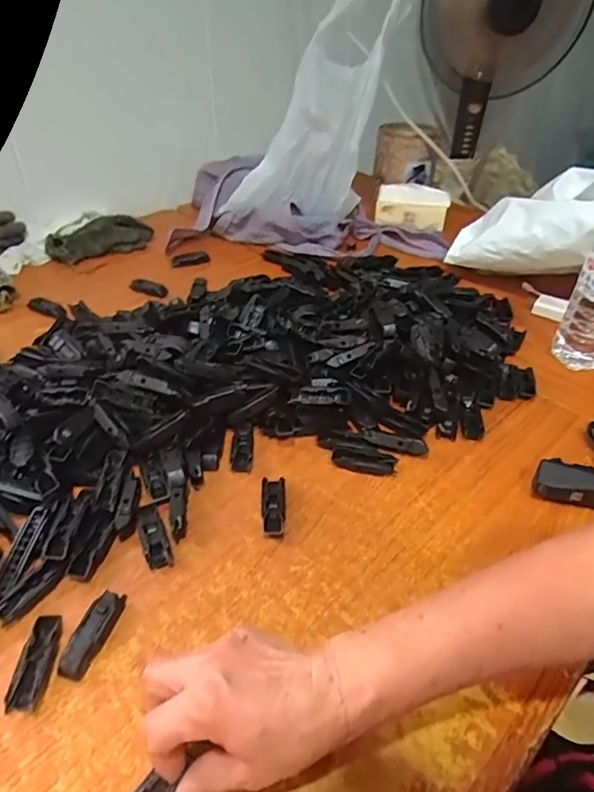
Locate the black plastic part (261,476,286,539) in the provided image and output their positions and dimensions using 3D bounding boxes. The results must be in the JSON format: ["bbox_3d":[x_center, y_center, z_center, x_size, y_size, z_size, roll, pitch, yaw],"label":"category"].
[{"bbox_3d":[-0.023,0.105,0.492,0.023,0.012,0.064,0,39,-2],"label":"black plastic part"}]

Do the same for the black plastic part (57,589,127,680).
[{"bbox_3d":[-0.157,0.183,0.396,0.023,0.014,0.065,11,40,11],"label":"black plastic part"}]

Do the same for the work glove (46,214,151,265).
[{"bbox_3d":[-0.341,-0.277,0.892,0.180,0.046,0.071,-15,42,-19],"label":"work glove"}]

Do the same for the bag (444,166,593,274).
[{"bbox_3d":[0.386,-0.231,0.689,0.130,0.120,0.421,-29,26,-31],"label":"bag"}]

